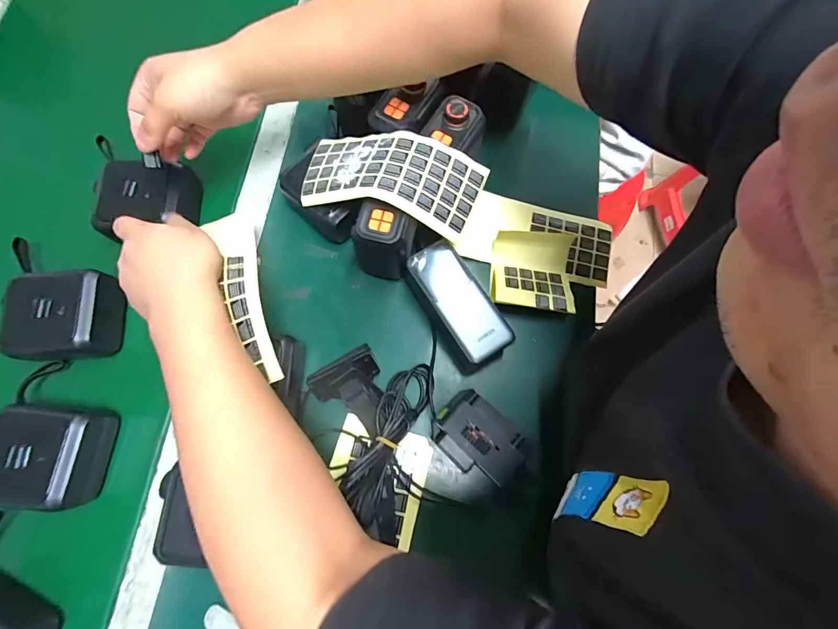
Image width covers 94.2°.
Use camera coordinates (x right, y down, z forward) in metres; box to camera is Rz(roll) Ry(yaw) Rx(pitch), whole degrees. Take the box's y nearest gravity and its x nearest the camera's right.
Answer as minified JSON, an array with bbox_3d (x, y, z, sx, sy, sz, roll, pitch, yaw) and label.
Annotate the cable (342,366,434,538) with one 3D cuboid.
[{"bbox_3d":[-0.028,0.120,0.380,0.053,0.033,0.157,18,60,4],"label":"cable"}]

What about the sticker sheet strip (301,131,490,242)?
[{"bbox_3d":[-0.030,-0.139,0.394,0.182,0.047,0.082,16,77,4],"label":"sticker sheet strip"}]

